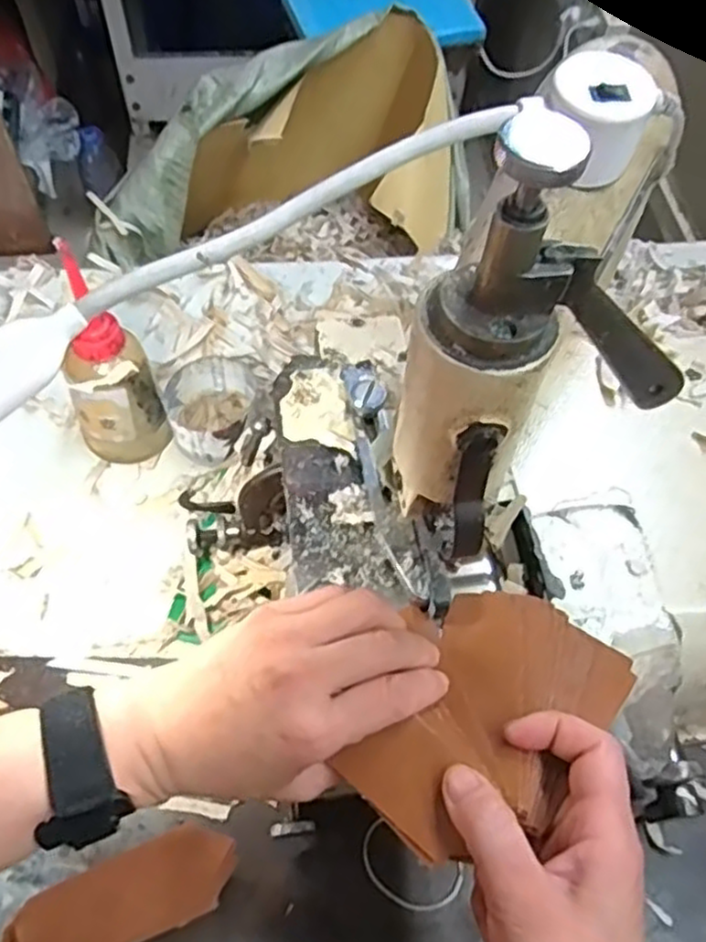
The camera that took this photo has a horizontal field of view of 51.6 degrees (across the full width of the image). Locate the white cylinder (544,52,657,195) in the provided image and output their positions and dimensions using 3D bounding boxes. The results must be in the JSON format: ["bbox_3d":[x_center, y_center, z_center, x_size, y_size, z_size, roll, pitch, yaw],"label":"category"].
[{"bbox_3d":[0.094,-0.137,0.287,0.032,0.039,0.034,1,59,-2],"label":"white cylinder"}]

